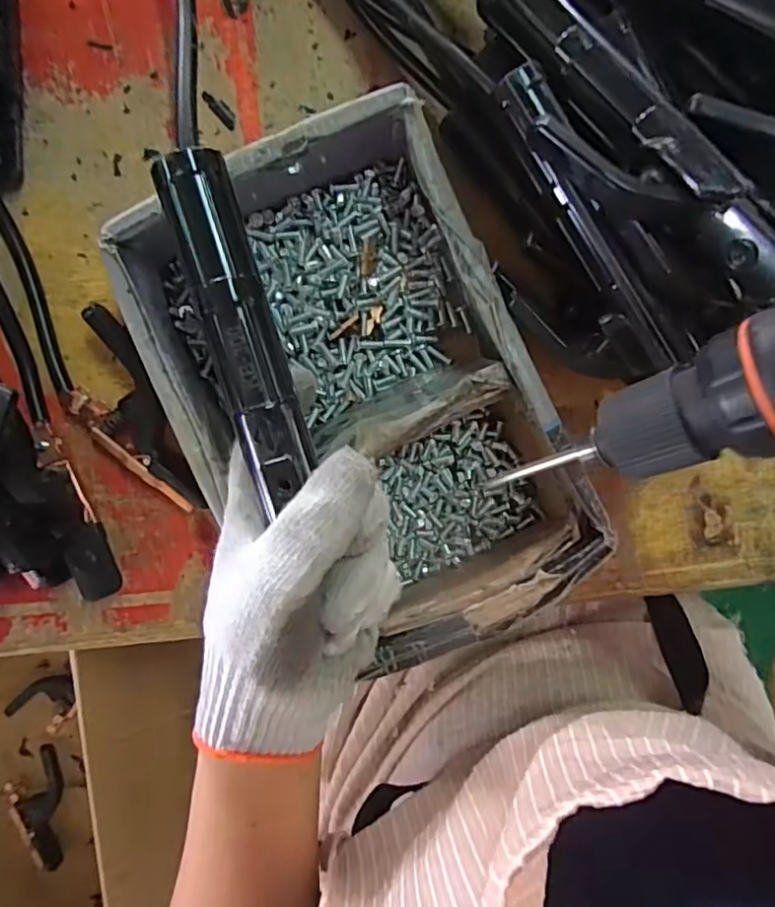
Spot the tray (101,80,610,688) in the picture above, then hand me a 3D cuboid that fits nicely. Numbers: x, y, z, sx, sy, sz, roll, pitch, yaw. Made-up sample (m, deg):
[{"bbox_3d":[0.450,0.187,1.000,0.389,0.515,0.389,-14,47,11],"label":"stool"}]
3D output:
[{"bbox_3d":[-0.013,-0.029,0.312,0.168,0.063,0.260,-27,93,-3],"label":"tray"}]

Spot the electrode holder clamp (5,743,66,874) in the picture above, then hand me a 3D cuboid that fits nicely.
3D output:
[{"bbox_3d":[-0.371,0.377,0.609,0.053,0.040,0.125,-10,92,-4],"label":"electrode holder clamp"}]

